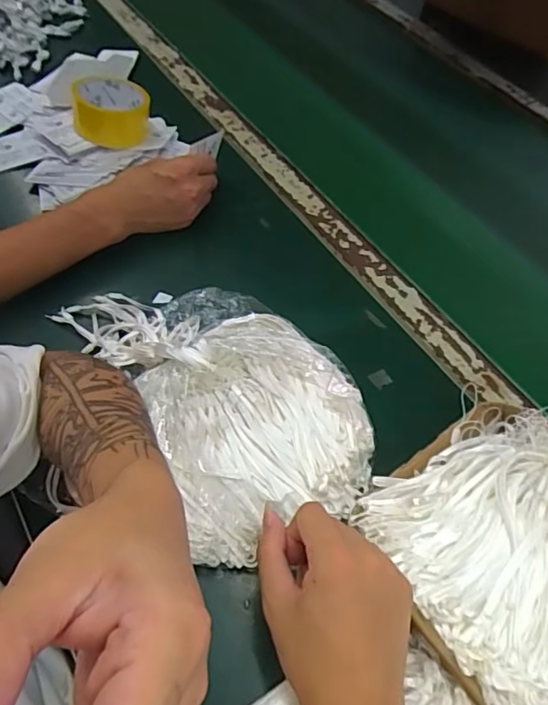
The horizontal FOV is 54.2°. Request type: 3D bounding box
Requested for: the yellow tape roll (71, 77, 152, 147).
[{"bbox_3d":[-0.205,-0.305,0.682,0.091,0.060,0.089,-3,55,-6],"label":"yellow tape roll"}]

